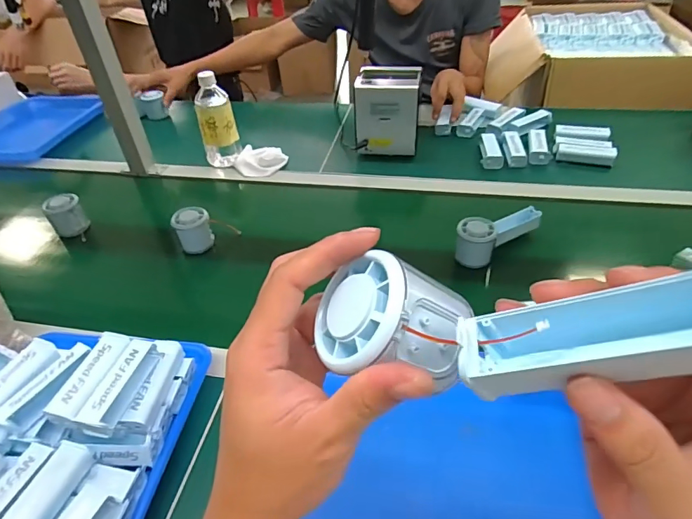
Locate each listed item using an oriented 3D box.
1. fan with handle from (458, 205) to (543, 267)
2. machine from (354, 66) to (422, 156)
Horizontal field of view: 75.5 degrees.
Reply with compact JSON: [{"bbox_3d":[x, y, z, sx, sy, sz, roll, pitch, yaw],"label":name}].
[{"bbox_3d":[0.237,-0.047,0.698,0.151,0.059,0.056,-29,47,-26],"label":"fan with handle"},{"bbox_3d":[0.085,-0.304,0.924,0.120,0.138,0.110,1,41,6],"label":"machine"}]

